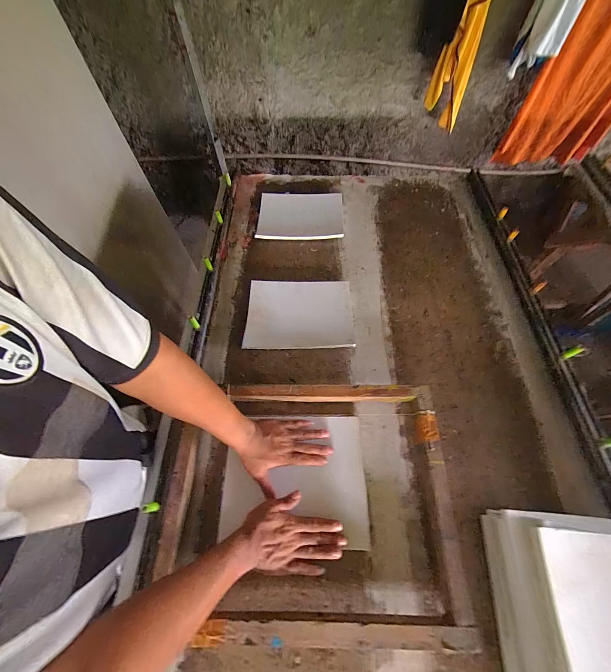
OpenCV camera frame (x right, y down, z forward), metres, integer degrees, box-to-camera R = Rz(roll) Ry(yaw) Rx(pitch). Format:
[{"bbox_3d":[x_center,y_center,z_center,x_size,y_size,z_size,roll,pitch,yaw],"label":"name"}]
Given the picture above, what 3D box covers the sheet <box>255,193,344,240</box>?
[{"bbox_3d":[-0.018,-0.384,0.890,0.267,0.024,0.196,0,61,1],"label":"sheet"}]

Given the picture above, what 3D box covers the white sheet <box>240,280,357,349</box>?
[{"bbox_3d":[-0.017,-0.061,0.739,0.272,0.017,0.199,0,61,1],"label":"white sheet"}]

